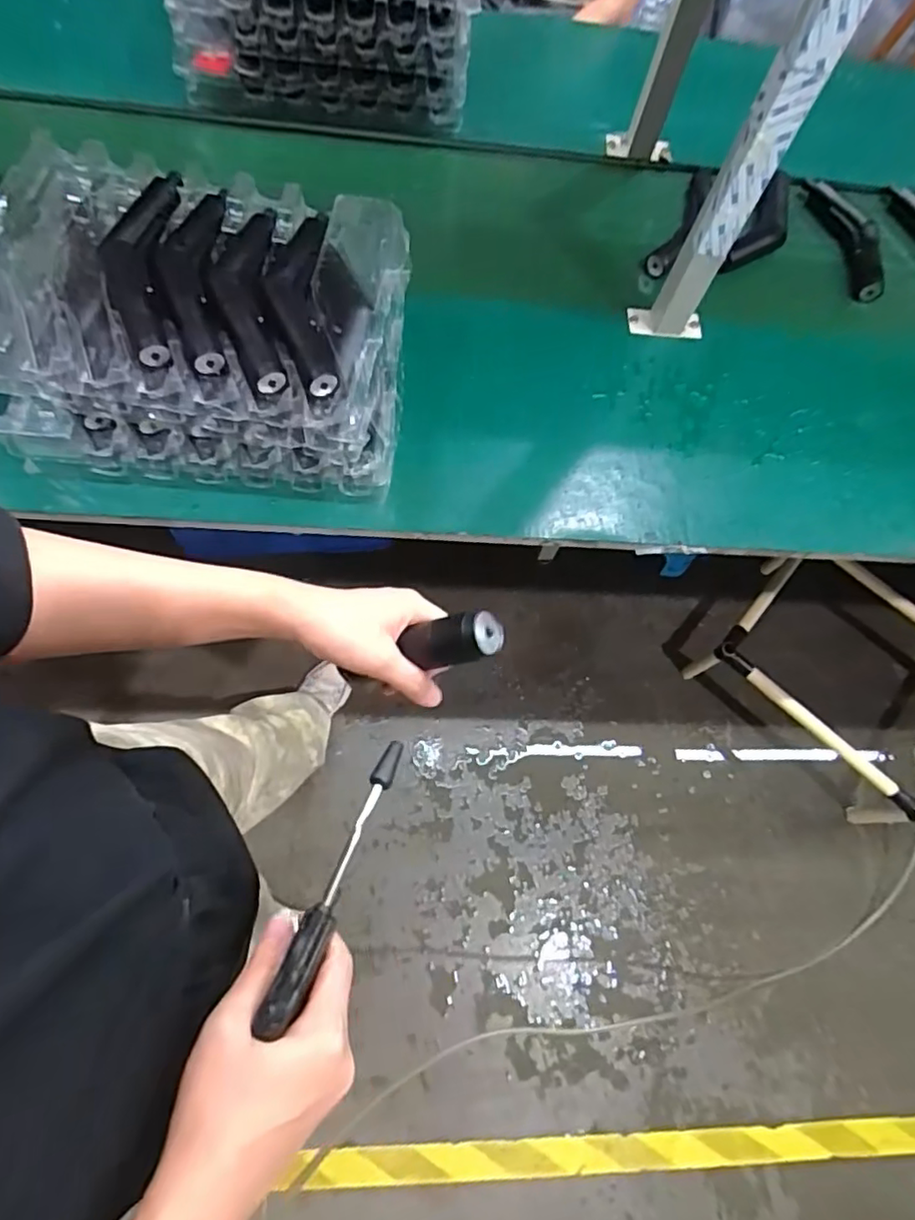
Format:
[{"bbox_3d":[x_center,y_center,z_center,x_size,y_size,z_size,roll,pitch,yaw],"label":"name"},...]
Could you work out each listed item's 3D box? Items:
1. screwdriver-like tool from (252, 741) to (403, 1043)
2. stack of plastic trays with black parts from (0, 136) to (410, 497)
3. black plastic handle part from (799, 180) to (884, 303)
[{"bbox_3d":[-0.067,0.150,0.352,0.016,0.021,0.160,21,60,5],"label":"screwdriver-like tool"},{"bbox_3d":[-0.278,-0.299,0.678,0.424,0.166,0.304,5,69,-4],"label":"stack of plastic trays with black parts"},{"bbox_3d":[0.582,-0.567,0.913,0.062,0.048,0.235,-7,70,-9],"label":"black plastic handle part"}]

